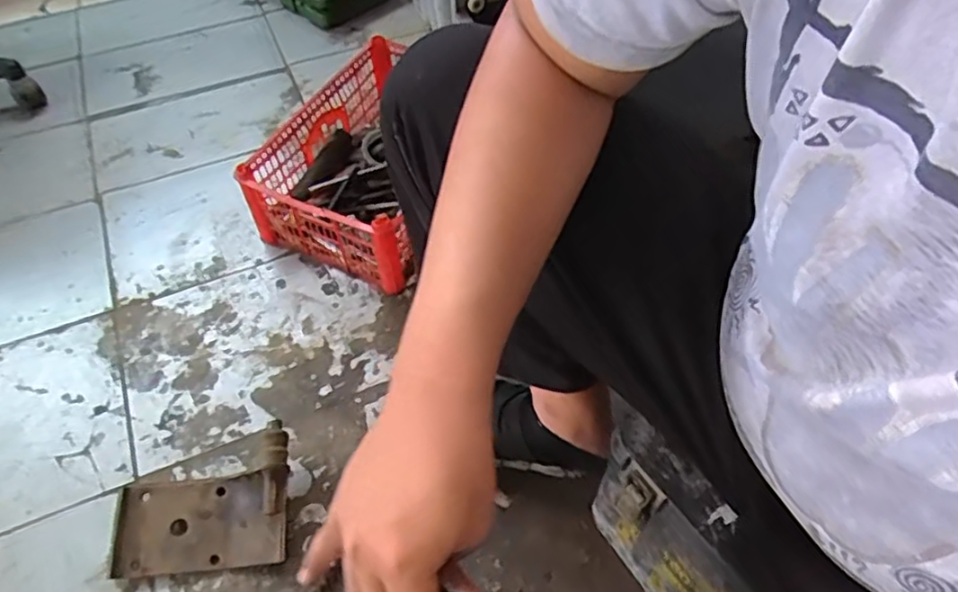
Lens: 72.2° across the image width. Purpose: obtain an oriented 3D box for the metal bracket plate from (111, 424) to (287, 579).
[{"bbox_3d":[-0.336,0.249,0.801,0.202,0.066,0.151,-4,52,-5],"label":"metal bracket plate"}]

